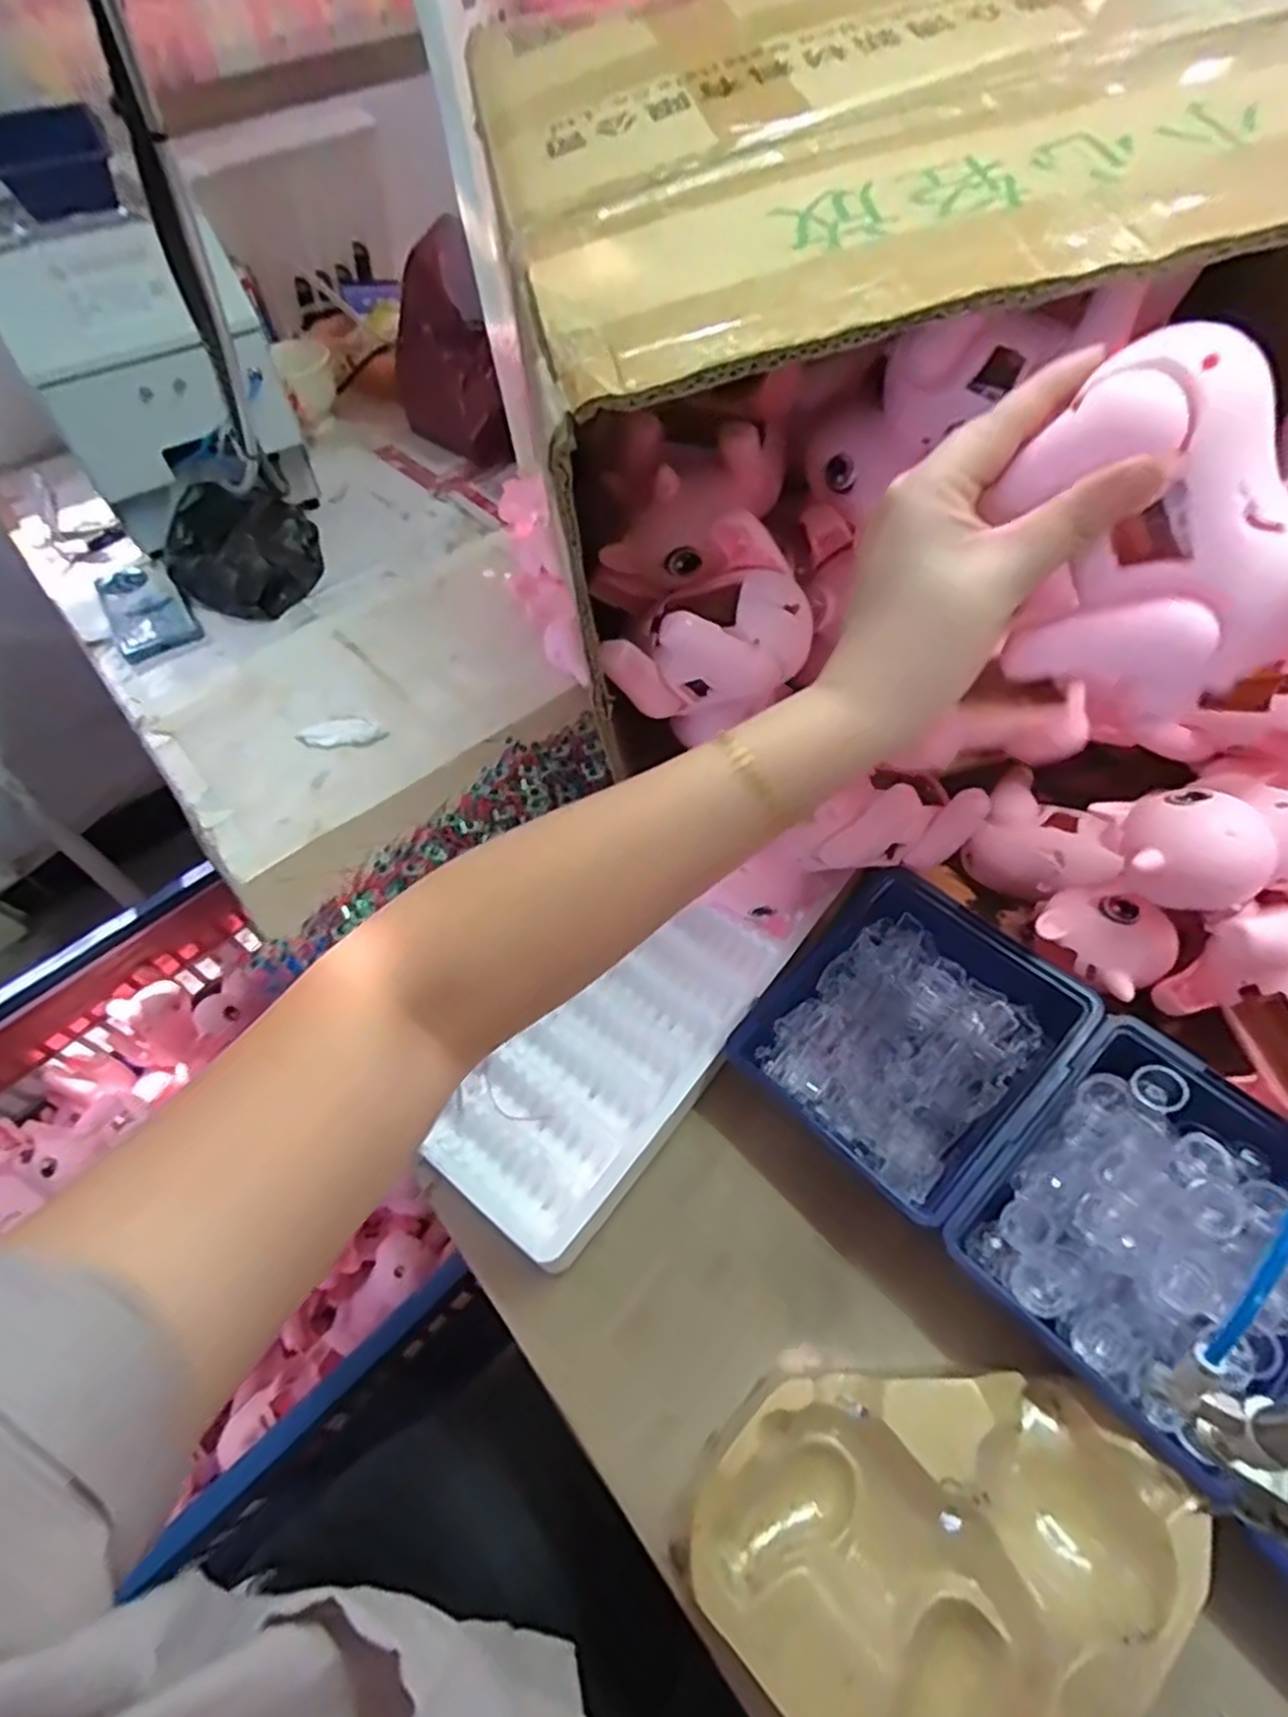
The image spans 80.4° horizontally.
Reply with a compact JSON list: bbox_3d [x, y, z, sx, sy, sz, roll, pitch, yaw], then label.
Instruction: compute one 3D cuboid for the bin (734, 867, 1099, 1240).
[{"bbox_3d":[0.154,0.101,0.450,0.163,0.052,0.149,-39,60,-23],"label":"bin"}]

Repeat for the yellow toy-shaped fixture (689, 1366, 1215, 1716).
[{"bbox_3d":[0.125,0.294,0.337,0.176,0.054,0.158,-36,59,-22],"label":"yellow toy-shaped fixture"}]

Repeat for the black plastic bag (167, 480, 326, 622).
[{"bbox_3d":[-0.435,-0.341,0.820,0.153,0.089,0.164,-26,56,-15],"label":"black plastic bag"}]

